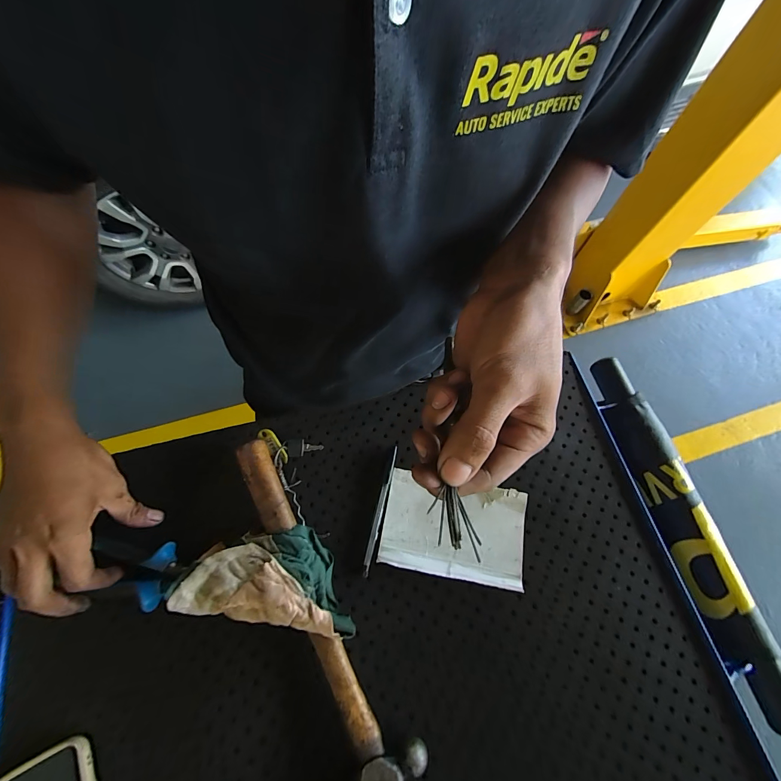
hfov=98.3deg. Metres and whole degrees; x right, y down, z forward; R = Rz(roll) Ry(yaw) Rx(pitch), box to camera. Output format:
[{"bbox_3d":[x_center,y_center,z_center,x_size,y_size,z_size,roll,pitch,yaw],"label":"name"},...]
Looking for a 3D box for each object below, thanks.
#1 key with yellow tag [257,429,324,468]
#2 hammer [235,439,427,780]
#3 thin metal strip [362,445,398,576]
[{"bbox_3d":[-0.119,0.070,0.387,0.070,0.018,0.035,12,68,5],"label":"key with yellow tag"},{"bbox_3d":[-0.068,0.199,0.330,0.089,0.041,0.330,-20,69,-8],"label":"hammer"},{"bbox_3d":[-0.011,0.129,0.373,0.009,0.009,0.135,13,68,6],"label":"thin metal strip"}]

